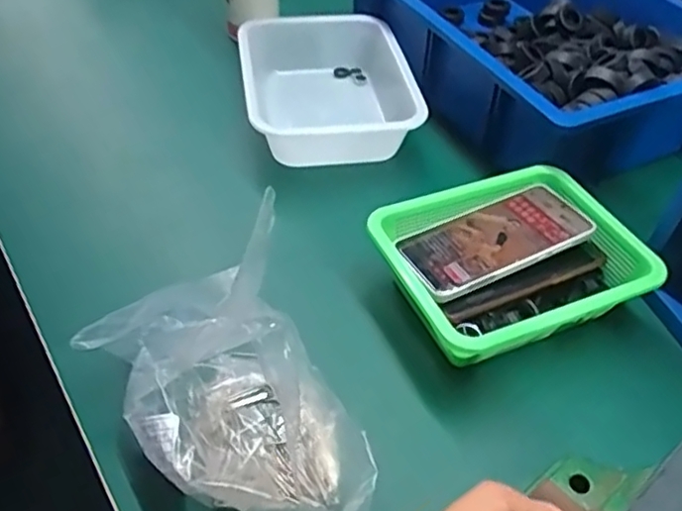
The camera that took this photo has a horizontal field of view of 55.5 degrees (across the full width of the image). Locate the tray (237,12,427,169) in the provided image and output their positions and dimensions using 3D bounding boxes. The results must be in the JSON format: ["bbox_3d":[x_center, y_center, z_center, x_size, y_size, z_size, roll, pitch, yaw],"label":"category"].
[{"bbox_3d":[-0.019,-0.194,0.751,0.181,0.069,0.220,-5,46,-9],"label":"tray"}]

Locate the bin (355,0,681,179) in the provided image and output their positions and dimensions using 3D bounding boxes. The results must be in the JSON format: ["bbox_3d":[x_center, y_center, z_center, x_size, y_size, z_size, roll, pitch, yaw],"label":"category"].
[{"bbox_3d":[0.212,-0.267,0.789,0.319,0.114,0.445,-16,49,-19],"label":"bin"}]

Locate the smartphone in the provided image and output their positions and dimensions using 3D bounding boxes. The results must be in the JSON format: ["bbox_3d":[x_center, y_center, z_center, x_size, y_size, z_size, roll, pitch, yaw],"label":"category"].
[{"bbox_3d":[0.131,-0.014,0.558,0.157,0.015,0.078,-20,42,-16],"label":"smartphone"}]

